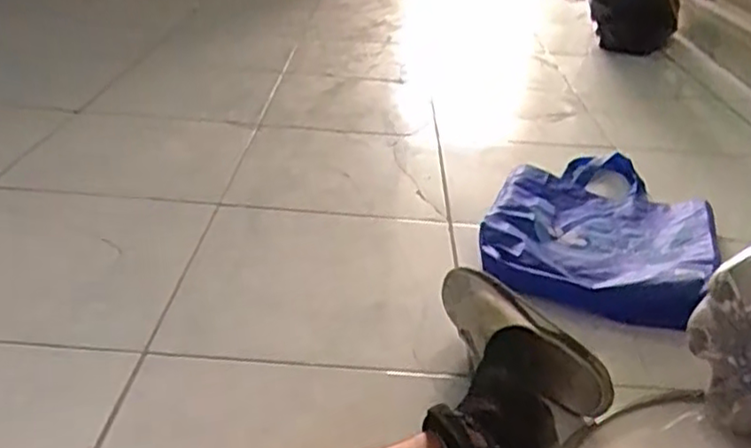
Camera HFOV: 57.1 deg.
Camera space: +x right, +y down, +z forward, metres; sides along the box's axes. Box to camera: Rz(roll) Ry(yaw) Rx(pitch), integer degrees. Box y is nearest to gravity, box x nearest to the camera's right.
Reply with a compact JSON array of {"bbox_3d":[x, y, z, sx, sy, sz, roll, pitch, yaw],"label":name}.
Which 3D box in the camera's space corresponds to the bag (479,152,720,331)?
[{"bbox_3d":[0.392,-0.022,1.195,0.355,0.063,0.556,13,30,15],"label":"bag"}]

